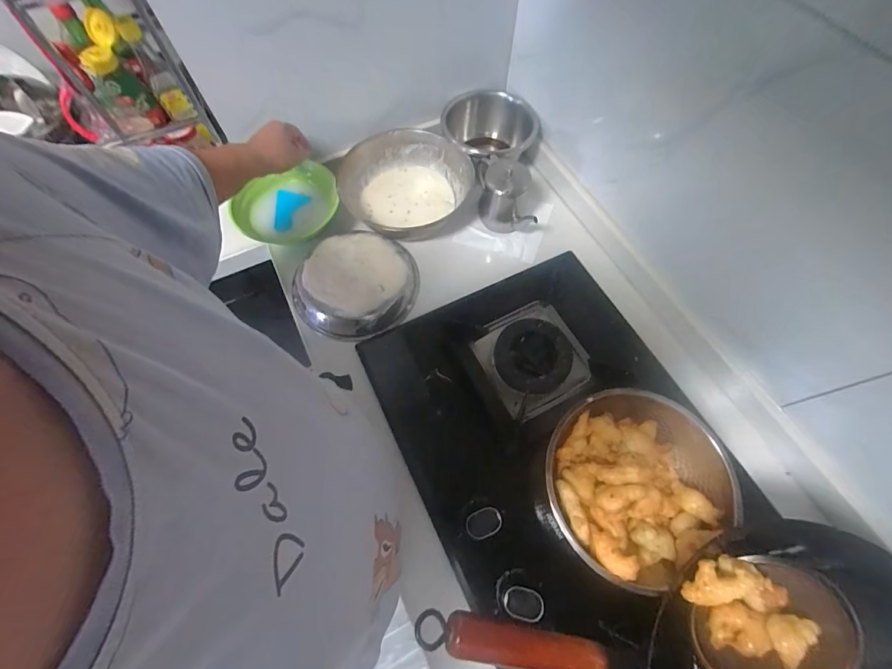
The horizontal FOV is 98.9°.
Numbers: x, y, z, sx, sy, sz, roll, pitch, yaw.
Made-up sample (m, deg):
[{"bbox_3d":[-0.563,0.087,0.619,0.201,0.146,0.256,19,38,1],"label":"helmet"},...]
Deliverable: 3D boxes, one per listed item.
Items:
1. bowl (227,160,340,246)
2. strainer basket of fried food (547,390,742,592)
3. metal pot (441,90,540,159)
[{"bbox_3d":[-0.307,-0.249,0.735,0.197,0.052,0.143,-15,65,-7],"label":"bowl"},{"bbox_3d":[0.246,0.194,0.509,0.213,0.084,0.236,38,70,16],"label":"strainer basket of fried food"},{"bbox_3d":[0.094,-0.414,0.802,0.181,0.090,0.192,0,65,0],"label":"metal pot"}]

